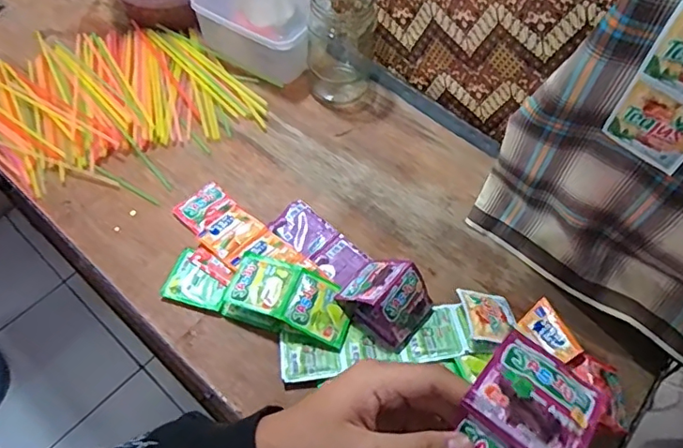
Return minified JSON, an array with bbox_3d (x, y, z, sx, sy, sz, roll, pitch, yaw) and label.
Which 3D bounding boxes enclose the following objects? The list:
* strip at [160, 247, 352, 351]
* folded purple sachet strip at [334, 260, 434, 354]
[{"bbox_3d":[-0.100,0.079,0.655,0.229,0.035,0.075,16,59,8],"label":"strip"},{"bbox_3d":[0.052,0.086,0.636,0.101,0.072,0.083,35,64,18],"label":"folded purple sachet strip"}]

